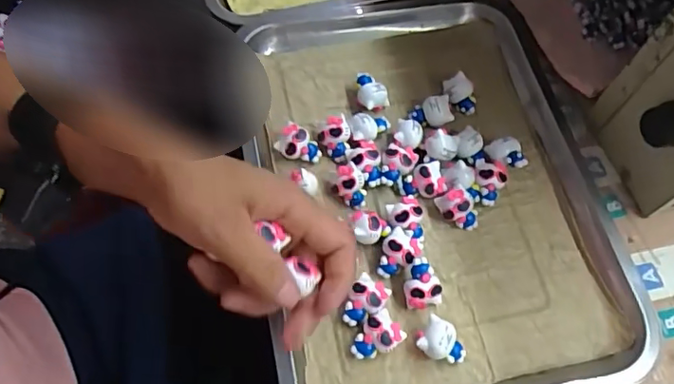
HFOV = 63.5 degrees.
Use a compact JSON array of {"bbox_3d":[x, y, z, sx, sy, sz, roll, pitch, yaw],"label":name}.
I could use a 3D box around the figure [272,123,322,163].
[{"bbox_3d":[-0.032,-0.036,0.435,0.034,0.026,0.025,34,67,14],"label":"figure"}]

